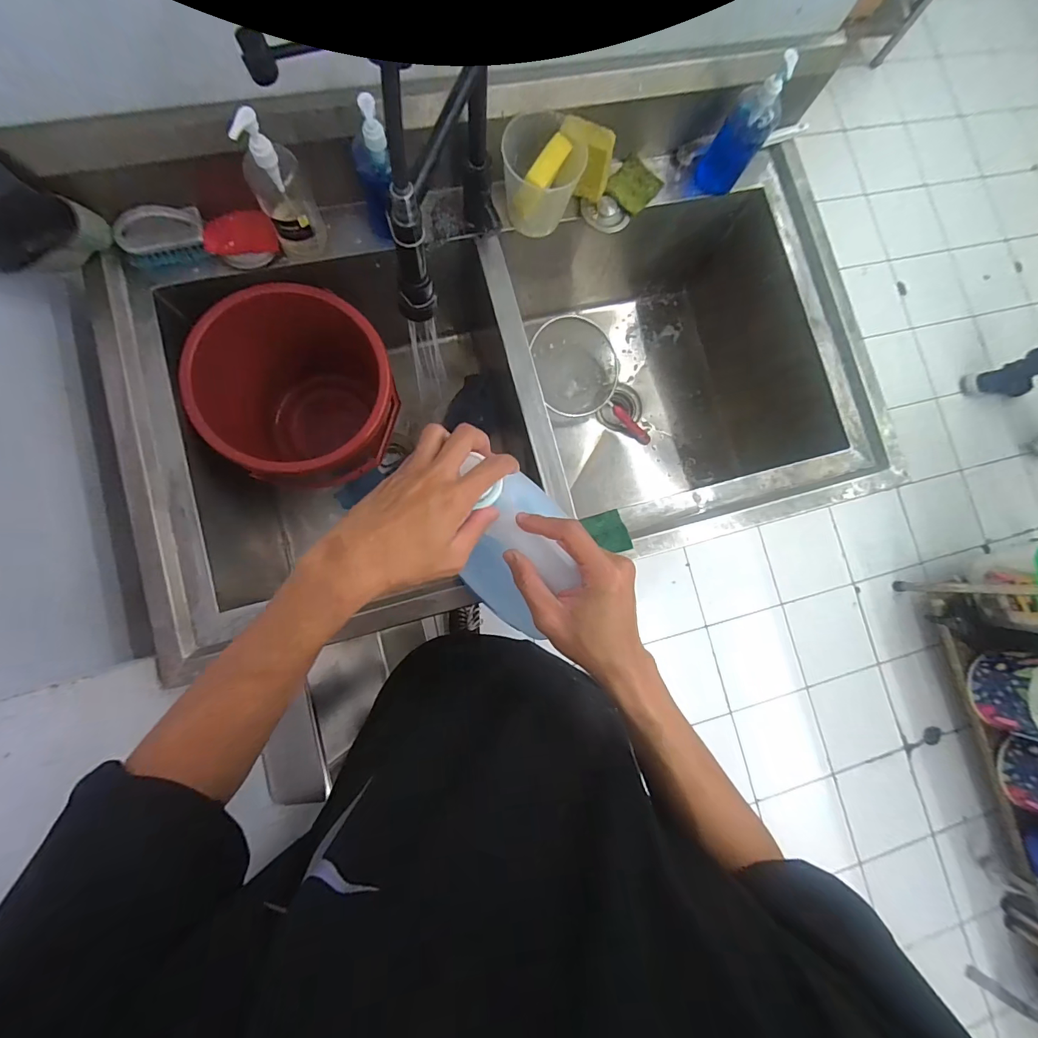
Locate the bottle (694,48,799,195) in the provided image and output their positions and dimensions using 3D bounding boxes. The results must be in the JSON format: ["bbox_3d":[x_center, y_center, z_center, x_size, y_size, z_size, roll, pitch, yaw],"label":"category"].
[{"bbox_3d":[0.354,-0.609,0.707,0.074,0.191,0.041,22,82,-4],"label":"bottle"}]

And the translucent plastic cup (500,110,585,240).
[{"bbox_3d":[0.034,-0.528,0.701,0.118,0.106,0.107,-26,87,-9],"label":"translucent plastic cup"}]

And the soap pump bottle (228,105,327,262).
[{"bbox_3d":[-0.321,-0.444,0.609,0.070,0.205,0.058,-24,87,-8],"label":"soap pump bottle"}]

